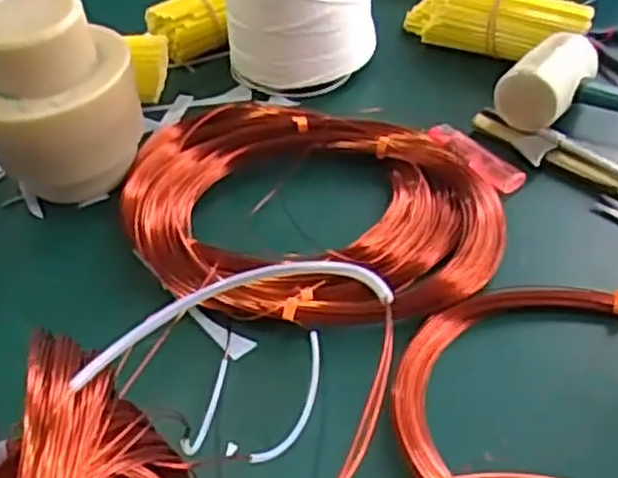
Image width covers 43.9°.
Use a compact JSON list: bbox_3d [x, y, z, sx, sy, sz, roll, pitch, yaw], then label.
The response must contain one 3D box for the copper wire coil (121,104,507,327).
[{"bbox_3d":[0.000,-0.026,0.492,0.239,0.039,0.196,-10,44,-1],"label":"copper wire coil"}]

